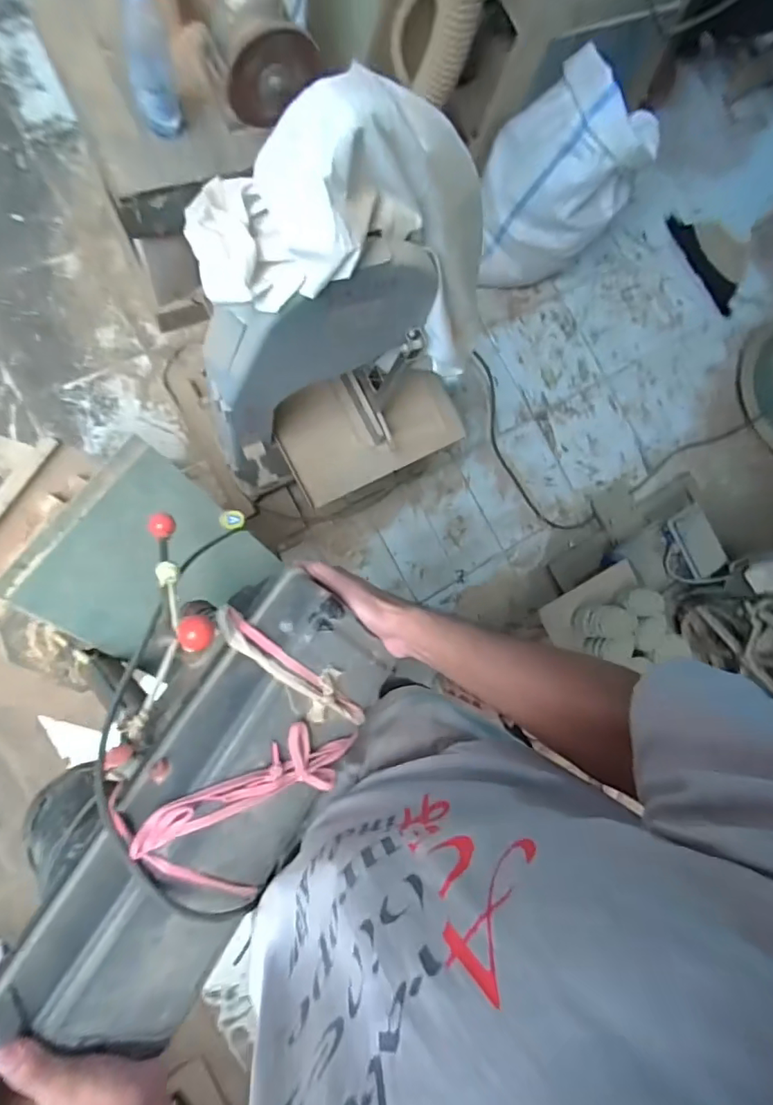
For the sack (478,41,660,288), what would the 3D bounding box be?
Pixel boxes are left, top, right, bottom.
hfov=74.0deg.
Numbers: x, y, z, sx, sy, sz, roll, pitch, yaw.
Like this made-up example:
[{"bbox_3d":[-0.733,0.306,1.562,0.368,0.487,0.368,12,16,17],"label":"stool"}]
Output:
[{"bbox_3d":[0.444,-0.964,1.327,0.353,0.438,0.355,16,88,-6],"label":"sack"}]

